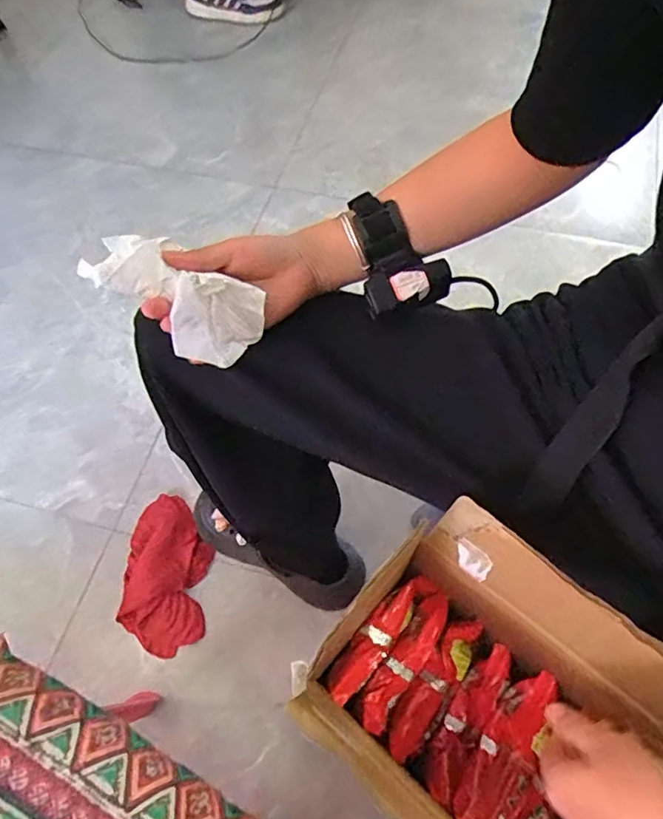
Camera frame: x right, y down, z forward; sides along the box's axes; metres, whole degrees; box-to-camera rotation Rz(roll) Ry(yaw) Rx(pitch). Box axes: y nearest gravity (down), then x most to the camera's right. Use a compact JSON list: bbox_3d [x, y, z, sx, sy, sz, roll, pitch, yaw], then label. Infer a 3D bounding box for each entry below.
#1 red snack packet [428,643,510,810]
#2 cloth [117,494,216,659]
[{"bbox_3d":[0.123,0.283,0.502,0.034,0.029,0.137,32,63,17],"label":"red snack packet"},{"bbox_3d":[-0.246,0.243,0.825,0.121,0.041,0.225,2,63,4],"label":"cloth"}]

